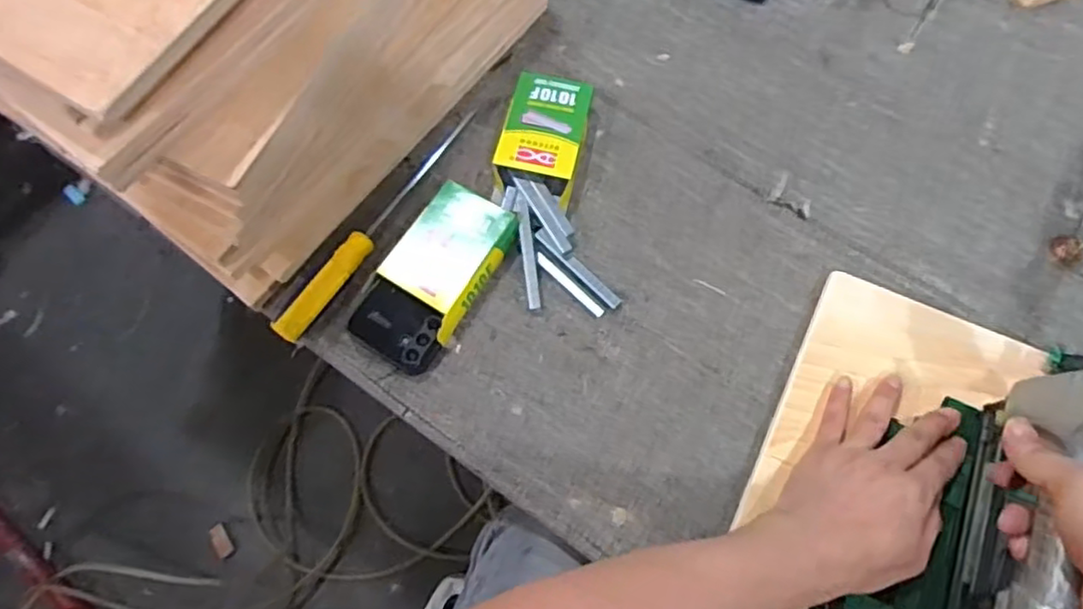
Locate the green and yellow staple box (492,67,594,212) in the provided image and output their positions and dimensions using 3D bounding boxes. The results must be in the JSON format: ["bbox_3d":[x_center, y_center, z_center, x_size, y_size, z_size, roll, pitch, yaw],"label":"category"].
[{"bbox_3d":[0.003,-0.158,0.634,0.079,0.041,0.127,10,70,5],"label":"green and yellow staple box"}]

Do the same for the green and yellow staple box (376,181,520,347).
[{"bbox_3d":[-0.082,-0.043,0.591,0.079,0.033,0.131,29,72,12],"label":"green and yellow staple box"}]

